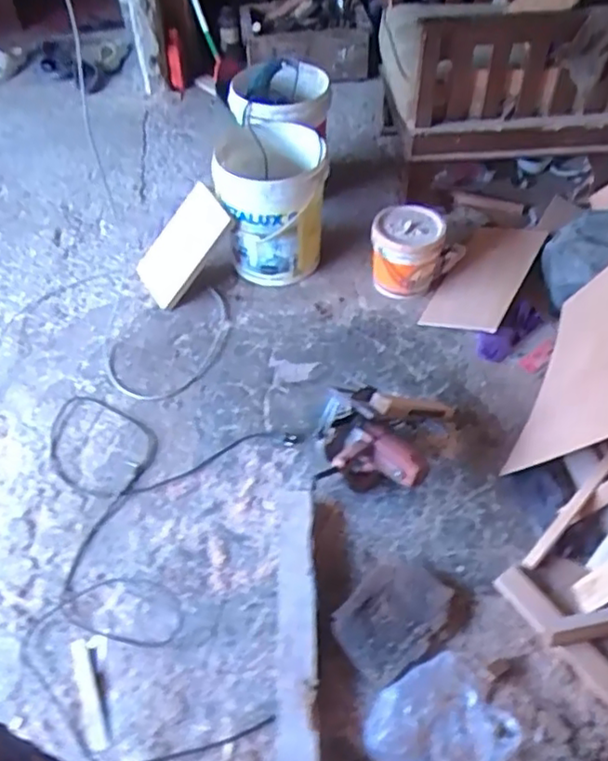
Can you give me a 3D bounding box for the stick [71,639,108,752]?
[{"bbox_3d":[-0.403,0.583,1.203,0.027,0.009,0.209,-20,52,-13],"label":"stick"}]

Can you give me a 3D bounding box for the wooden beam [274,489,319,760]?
[{"bbox_3d":[-0.013,0.492,1.220,0.086,0.046,0.637,-1,50,3],"label":"wooden beam"}]

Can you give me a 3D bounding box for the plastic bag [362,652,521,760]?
[{"bbox_3d":[0.234,0.612,1.133,0.232,0.030,0.188,-25,53,-17],"label":"plastic bag"}]

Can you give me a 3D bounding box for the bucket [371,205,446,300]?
[{"bbox_3d":[0.294,-0.364,1.846,0.200,0.210,0.174,7,51,9],"label":"bucket"}]

